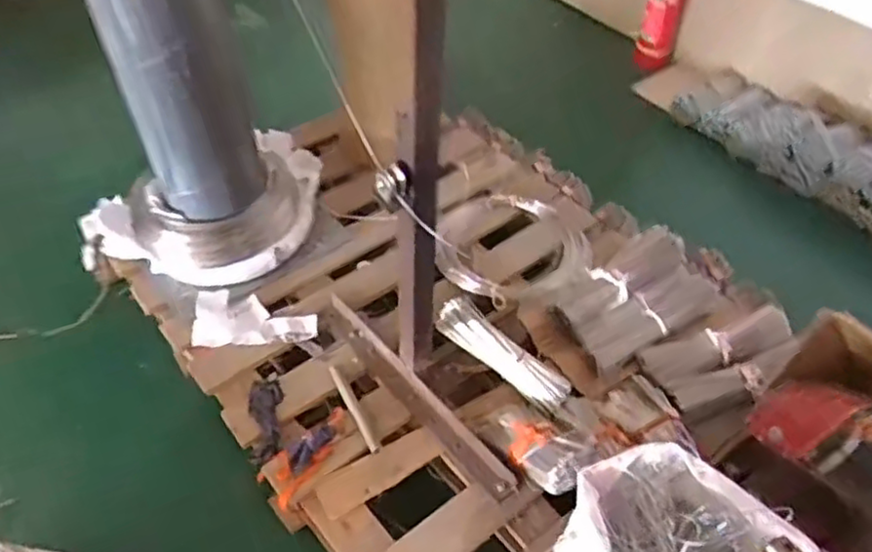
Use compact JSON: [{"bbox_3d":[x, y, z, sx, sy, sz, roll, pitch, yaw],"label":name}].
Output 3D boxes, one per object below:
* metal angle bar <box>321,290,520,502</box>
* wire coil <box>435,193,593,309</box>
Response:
[{"bbox_3d":[-0.055,0.241,1.493,0.065,0.041,0.602,-32,55,-26],"label":"metal angle bar"},{"bbox_3d":[0.182,-0.085,1.787,0.379,0.045,0.412,0,47,0],"label":"wire coil"}]

